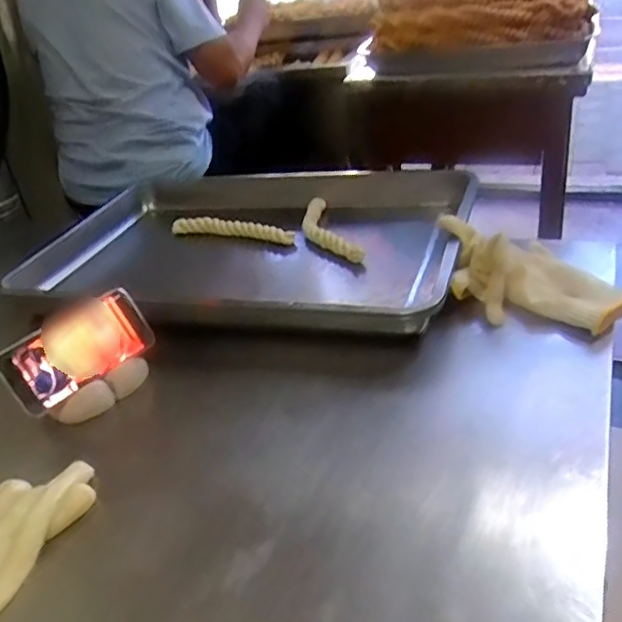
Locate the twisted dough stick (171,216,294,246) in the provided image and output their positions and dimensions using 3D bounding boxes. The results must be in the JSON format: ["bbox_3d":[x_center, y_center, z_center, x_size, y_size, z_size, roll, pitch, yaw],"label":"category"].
[{"bbox_3d":[-0.118,-0.126,0.985,0.215,0.023,0.024,9,36,25],"label":"twisted dough stick"}]

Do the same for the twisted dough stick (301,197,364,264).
[{"bbox_3d":[0.020,-0.116,0.940,0.054,0.027,0.190,-15,33,-11],"label":"twisted dough stick"}]

